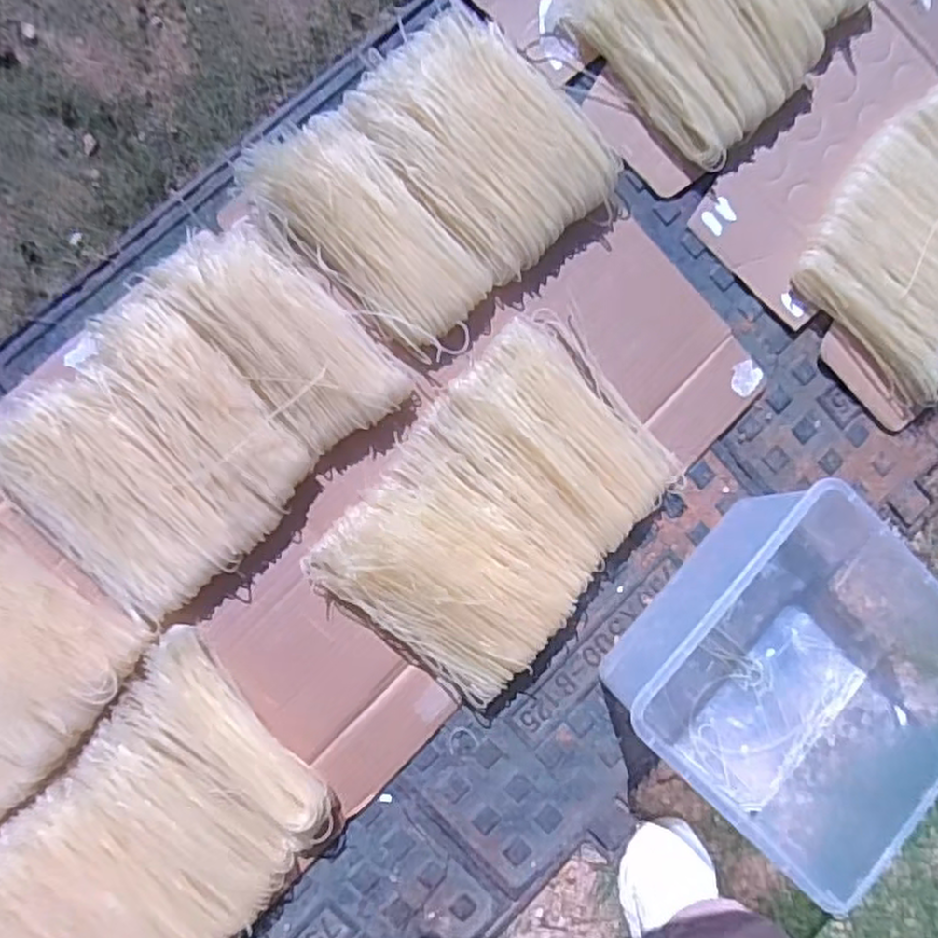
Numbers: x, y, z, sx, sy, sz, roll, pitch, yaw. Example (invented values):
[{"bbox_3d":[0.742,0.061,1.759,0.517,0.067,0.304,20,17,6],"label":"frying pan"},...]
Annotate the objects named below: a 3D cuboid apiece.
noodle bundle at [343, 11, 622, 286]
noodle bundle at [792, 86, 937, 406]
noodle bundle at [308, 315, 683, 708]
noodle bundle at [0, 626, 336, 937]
[{"bbox_3d":[0.017,-0.329,0.718,0.174,0.042,0.241,-43,89,-8],"label":"noodle bundle"},{"bbox_3d":[0.544,-0.272,0.815,0.253,0.063,0.340,42,82,0],"label":"noodle bundle"},{"bbox_3d":[0.043,0.037,0.728,0.248,0.075,0.352,38,84,-4],"label":"noodle bundle"},{"bbox_3d":[-0.304,0.365,0.642,0.238,0.049,0.370,41,82,0],"label":"noodle bundle"}]

